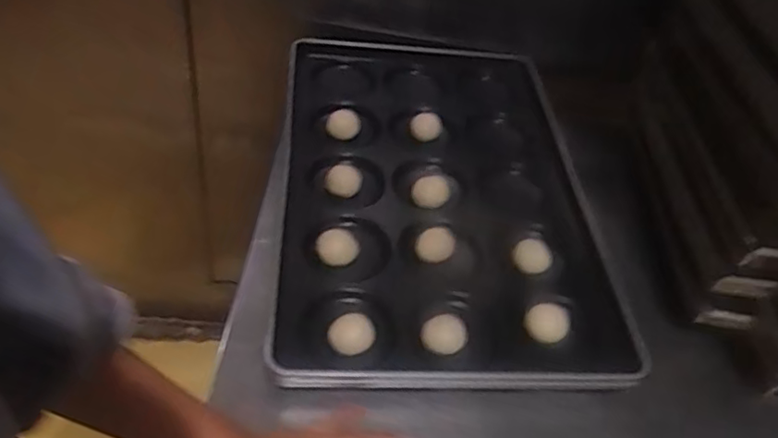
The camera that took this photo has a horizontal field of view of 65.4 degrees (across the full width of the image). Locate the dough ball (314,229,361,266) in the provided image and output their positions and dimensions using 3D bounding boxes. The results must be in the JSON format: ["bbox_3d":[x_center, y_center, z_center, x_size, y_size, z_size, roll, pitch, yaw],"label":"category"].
[{"bbox_3d":[-0.061,0.036,0.724,0.045,0.034,0.041,6,46,-6],"label":"dough ball"}]

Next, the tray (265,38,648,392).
[{"bbox_3d":[0.068,-0.051,0.823,0.413,0.057,0.609,4,46,-8],"label":"tray"}]

